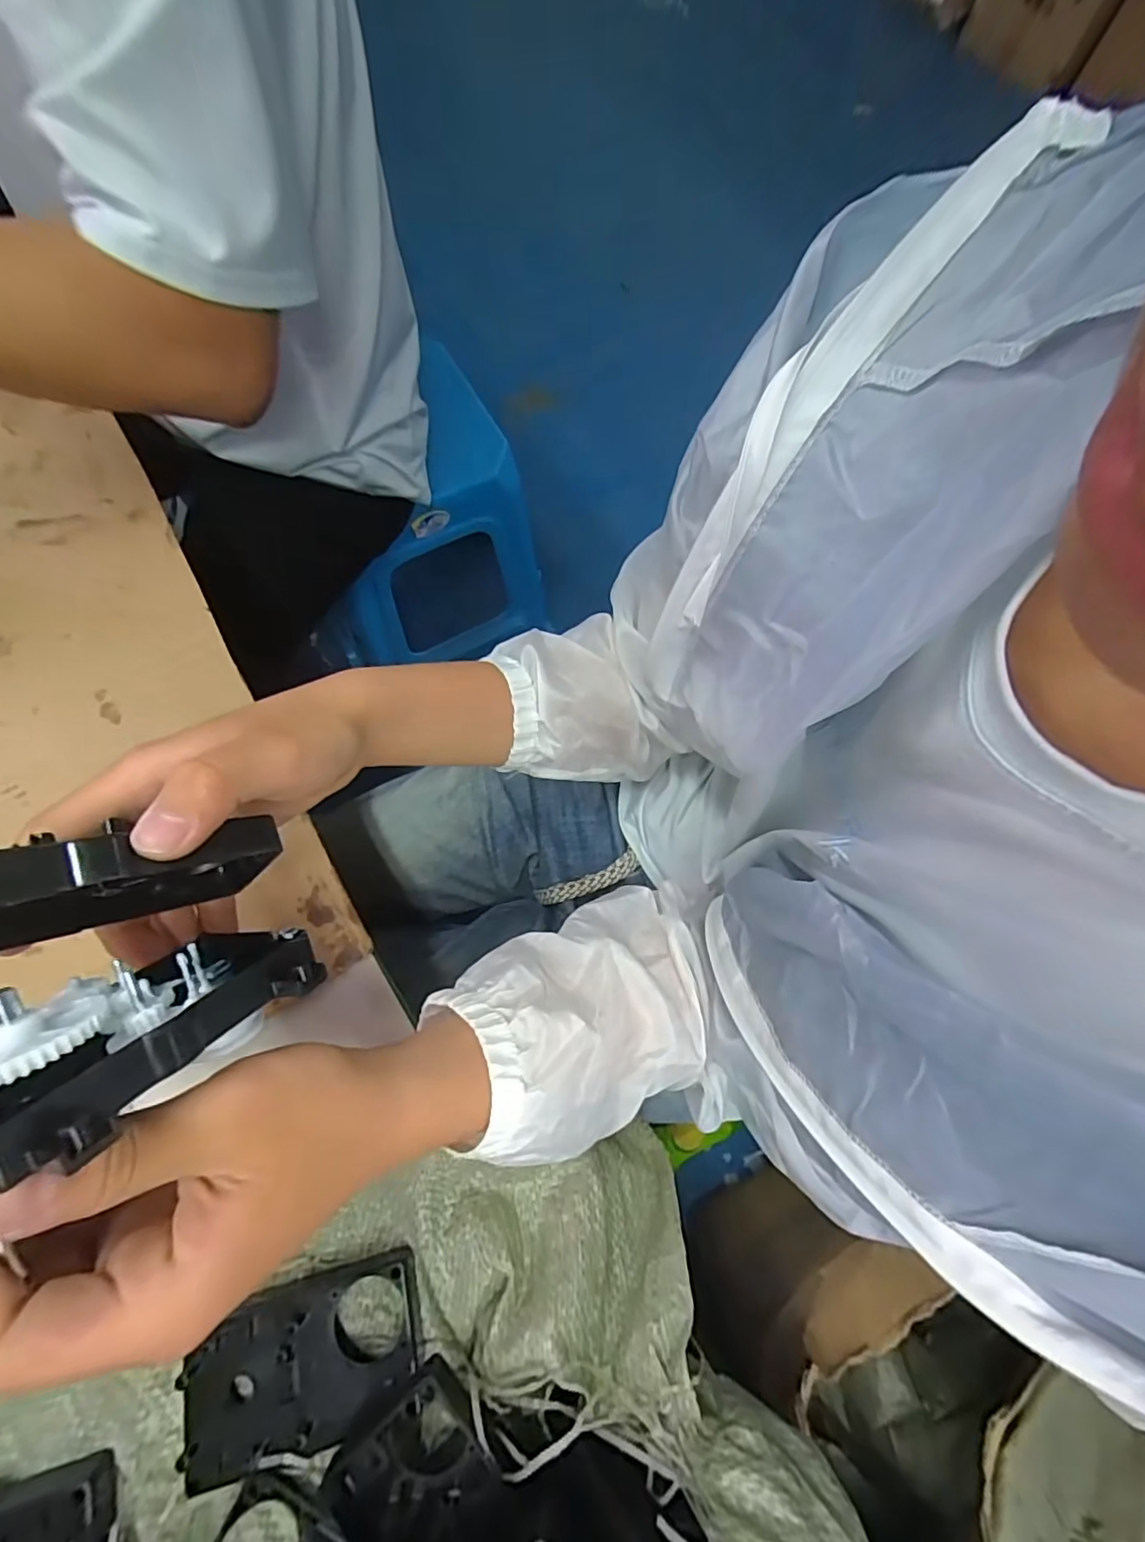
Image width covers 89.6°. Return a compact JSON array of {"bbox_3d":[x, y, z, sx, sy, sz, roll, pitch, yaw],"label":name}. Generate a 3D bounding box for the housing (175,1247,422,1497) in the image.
[{"bbox_3d":[-0.123,0.271,0.265,0.100,0.016,0.061,-13,73,-6],"label":"housing"}]

